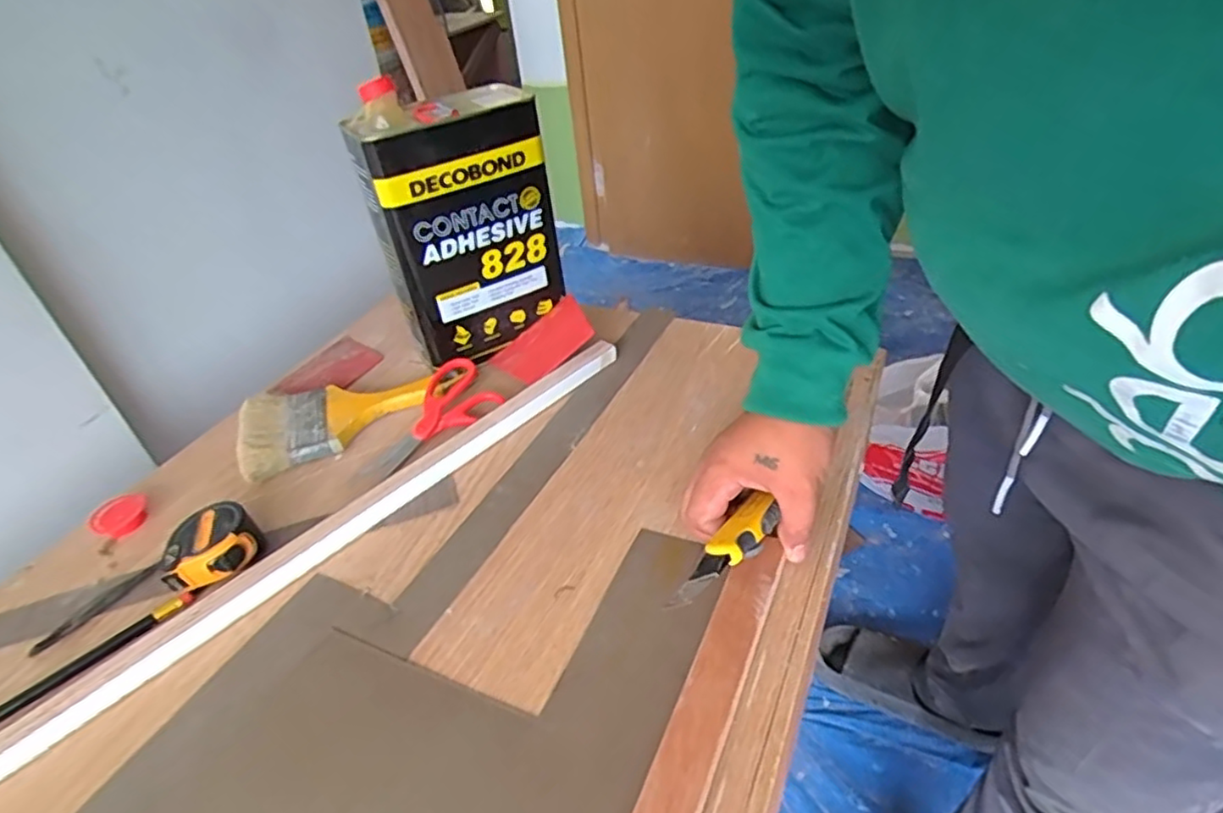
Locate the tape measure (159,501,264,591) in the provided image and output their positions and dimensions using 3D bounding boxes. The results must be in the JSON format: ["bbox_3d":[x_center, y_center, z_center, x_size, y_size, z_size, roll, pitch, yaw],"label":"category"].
[{"bbox_3d":[-0.312,0.108,0.517,0.066,0.040,0.057,-18,39,-12],"label":"tape measure"}]

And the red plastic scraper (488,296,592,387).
[{"bbox_3d":[-0.068,-0.066,0.686,0.104,0.010,0.075,-44,43,-4],"label":"red plastic scraper"}]

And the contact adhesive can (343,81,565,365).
[{"bbox_3d":[-0.143,-0.171,0.661,0.166,0.255,0.074,-25,42,-22],"label":"contact adhesive can"}]

